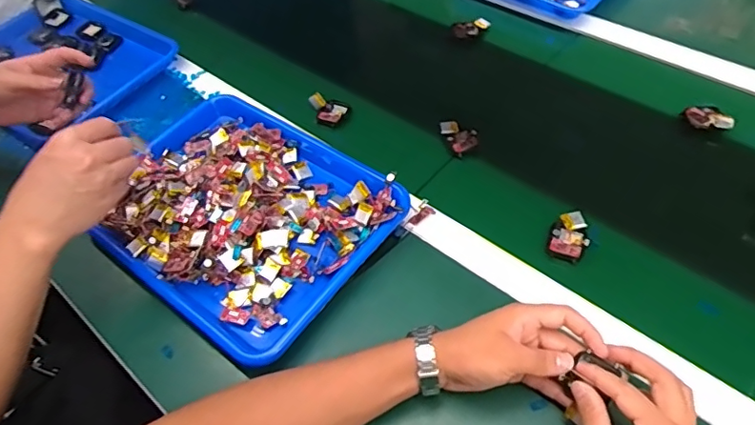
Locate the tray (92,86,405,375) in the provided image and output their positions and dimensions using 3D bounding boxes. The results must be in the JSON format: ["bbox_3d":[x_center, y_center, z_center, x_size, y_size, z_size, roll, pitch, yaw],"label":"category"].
[{"bbox_3d":[-0.154,-0.008,0.609,0.321,0.050,0.262,28,61,25],"label":"tray"}]

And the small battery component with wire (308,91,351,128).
[{"bbox_3d":[-0.066,-0.139,0.721,0.053,0.026,0.038,-1,52,6],"label":"small battery component with wire"}]

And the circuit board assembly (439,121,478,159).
[{"bbox_3d":[0.106,-0.096,0.674,0.040,0.015,0.053,-22,53,-10],"label":"circuit board assembly"}]

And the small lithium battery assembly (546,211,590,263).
[{"bbox_3d":[0.206,0.025,0.570,0.037,0.014,0.058,16,56,18],"label":"small lithium battery assembly"}]

